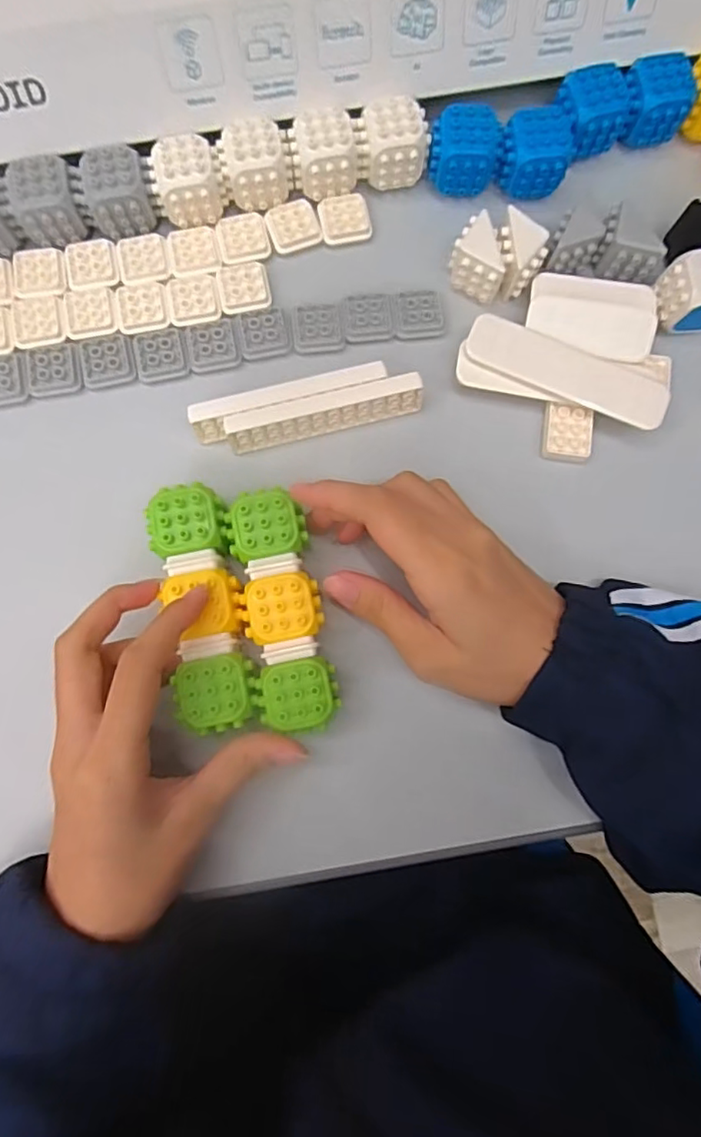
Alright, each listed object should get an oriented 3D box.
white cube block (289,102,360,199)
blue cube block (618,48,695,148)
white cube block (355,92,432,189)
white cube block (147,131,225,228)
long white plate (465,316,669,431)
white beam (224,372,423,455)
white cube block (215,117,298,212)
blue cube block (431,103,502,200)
[{"bbox_3d":[-0.015,-0.223,0.324,0.035,0.029,0.029,-11,81,-4],"label":"white cube block"},{"bbox_3d":[0.170,-0.262,0.338,0.038,0.030,0.034,3,81,-1],"label":"blue cube block"},{"bbox_3d":[0.022,-0.230,0.326,0.038,0.030,0.030,-4,81,-3],"label":"white cube block"},{"bbox_3d":[-0.087,-0.205,0.319,0.034,0.032,0.028,-18,82,-5],"label":"white cube block"},{"bbox_3d":[0.111,-0.101,0.307,0.105,0.004,0.029,21,88,3],"label":"long white plate"},{"bbox_3d":[-0.013,-0.080,0.311,0.101,0.020,0.013,-14,82,-4],"label":"white beam"},{"bbox_3d":[-0.050,-0.215,0.322,0.042,0.030,0.028,-9,81,-3],"label":"white cube block"},{"bbox_3d":[0.062,-0.227,0.331,0.036,0.037,0.030,2,81,-2],"label":"blue cube block"}]

